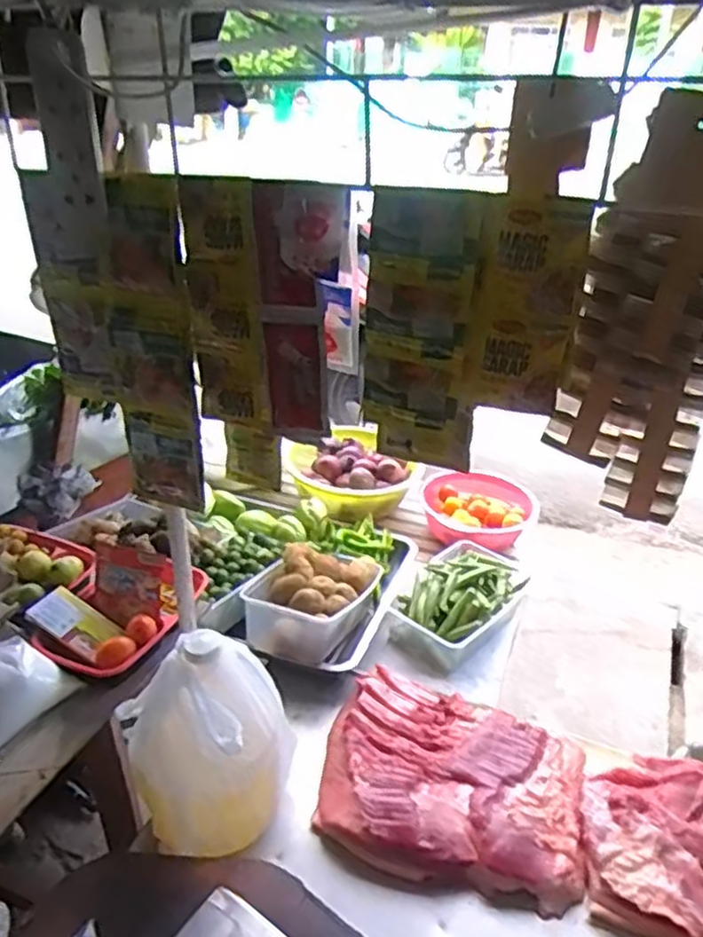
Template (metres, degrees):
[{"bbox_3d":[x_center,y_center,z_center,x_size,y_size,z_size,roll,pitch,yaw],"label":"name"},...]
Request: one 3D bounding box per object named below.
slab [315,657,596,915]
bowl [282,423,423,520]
[{"bbox_3d":[0.128,0.391,0.894,0.311,0.053,0.246,8,31,11],"label":"slab"},{"bbox_3d":[-0.003,-0.007,1.471,0.252,0.105,0.233,-11,32,-20],"label":"bowl"}]

